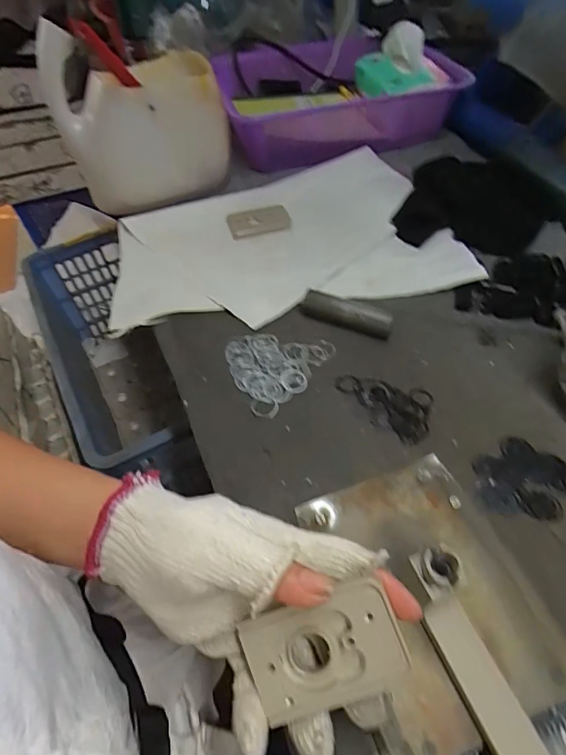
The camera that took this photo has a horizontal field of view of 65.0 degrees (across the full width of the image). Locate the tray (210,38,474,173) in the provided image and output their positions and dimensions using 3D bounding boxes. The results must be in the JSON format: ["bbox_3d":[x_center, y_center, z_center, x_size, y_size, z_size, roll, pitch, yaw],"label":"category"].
[{"bbox_3d":[0.059,-0.455,0.721,0.348,0.097,0.276,-17,53,-9],"label":"tray"}]

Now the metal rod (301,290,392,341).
[{"bbox_3d":[0.065,-0.066,0.452,0.092,0.021,0.025,20,56,18],"label":"metal rod"}]

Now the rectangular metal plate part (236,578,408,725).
[{"bbox_3d":[0.021,0.137,0.222,0.075,0.005,0.048,-24,80,7],"label":"rectangular metal plate part"}]

